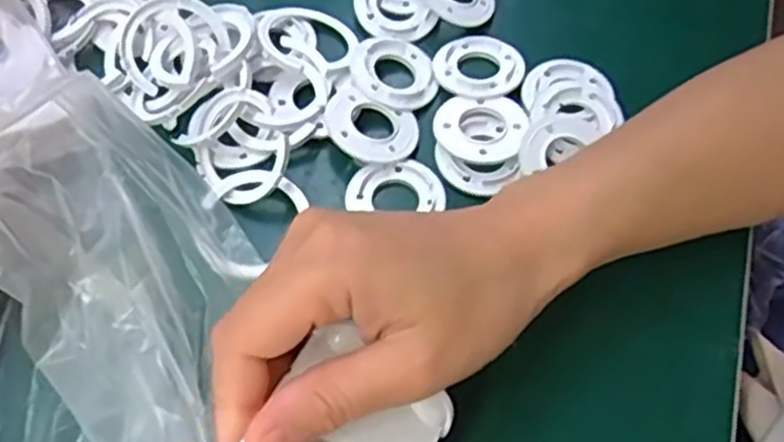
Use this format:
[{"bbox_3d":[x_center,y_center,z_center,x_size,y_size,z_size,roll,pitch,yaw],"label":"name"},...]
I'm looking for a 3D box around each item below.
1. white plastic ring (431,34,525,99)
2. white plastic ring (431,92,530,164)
[{"bbox_3d":[0.043,-0.078,0.381,0.042,0.005,0.043,0,61,-1],"label":"white plastic ring"},{"bbox_3d":[0.042,-0.045,0.361,0.042,0.008,0.041,0,61,-1],"label":"white plastic ring"}]

